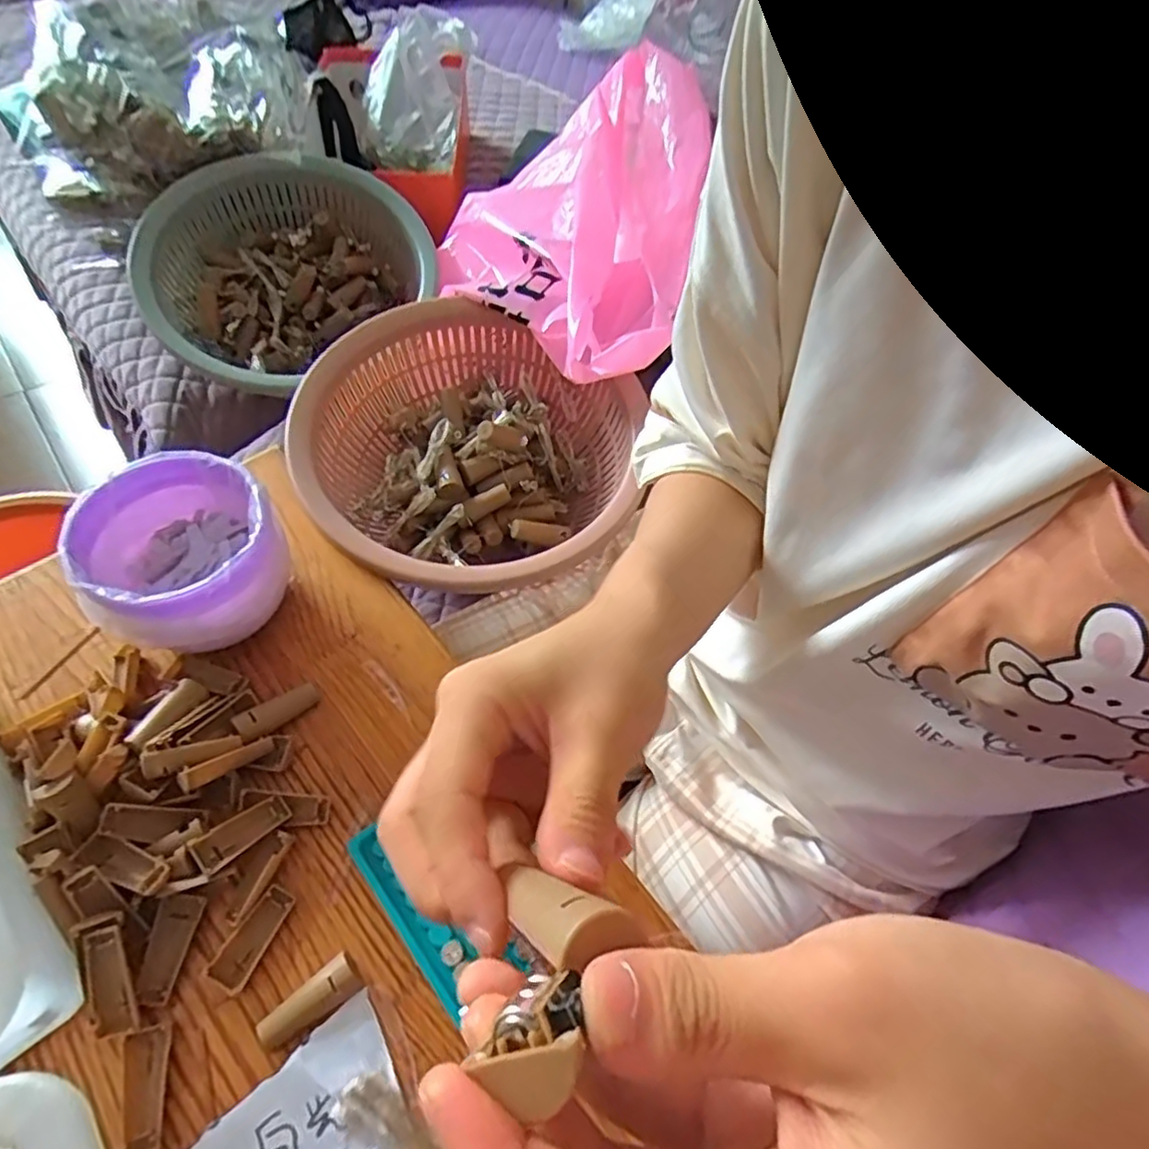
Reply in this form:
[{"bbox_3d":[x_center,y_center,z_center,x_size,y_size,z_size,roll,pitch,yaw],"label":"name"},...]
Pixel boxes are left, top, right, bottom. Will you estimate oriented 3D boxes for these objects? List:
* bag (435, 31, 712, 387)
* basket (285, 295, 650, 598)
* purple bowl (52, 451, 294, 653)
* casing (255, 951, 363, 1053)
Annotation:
[{"bbox_3d":[0.001,-0.309,0.592,0.230,0.160,0.321,-7,57,-7],"label":"bag"},{"bbox_3d":[-0.086,-0.097,0.560,0.272,0.109,0.256,1,57,-2],"label":"basket"},{"bbox_3d":[-0.241,-0.004,0.422,0.107,0.097,0.104,1,57,-2],"label":"purple bowl"},{"bbox_3d":[-0.136,0.217,0.336,0.050,0.008,0.020,-30,63,-20],"label":"casing"}]

